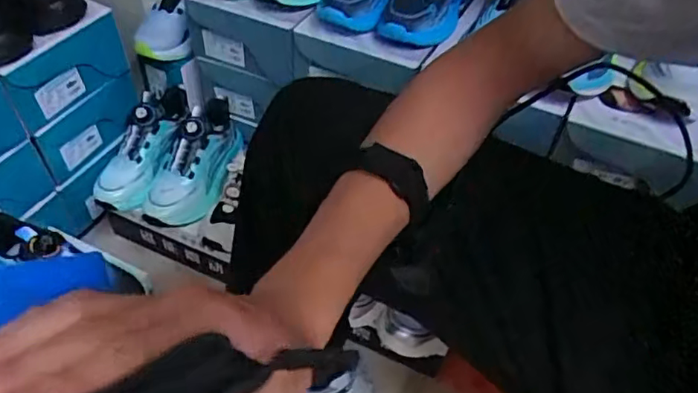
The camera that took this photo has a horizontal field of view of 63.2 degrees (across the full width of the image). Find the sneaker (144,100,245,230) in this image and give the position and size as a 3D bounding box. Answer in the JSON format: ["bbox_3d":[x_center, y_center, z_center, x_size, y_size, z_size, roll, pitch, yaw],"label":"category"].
[{"bbox_3d":[-0.259,-0.060,0.987,0.096,0.088,0.254,17,68,12],"label":"sneaker"}]

